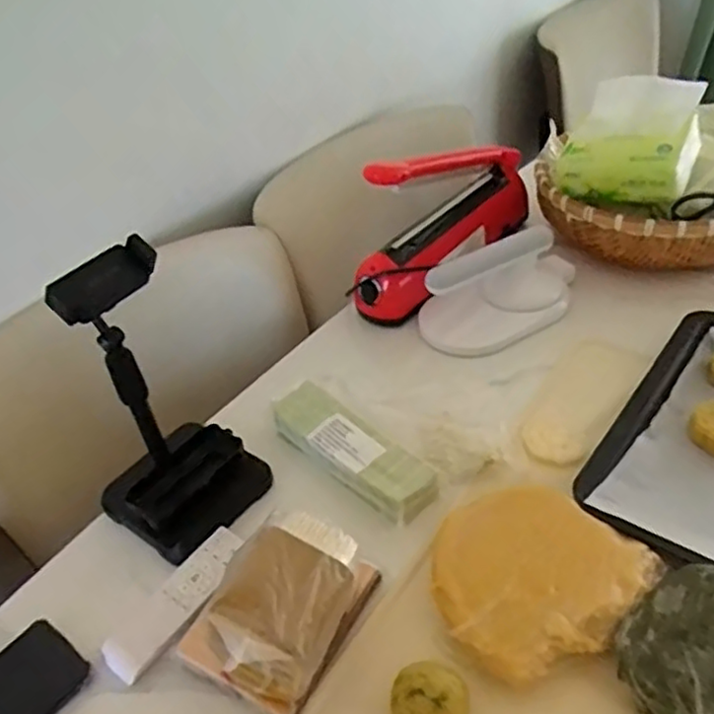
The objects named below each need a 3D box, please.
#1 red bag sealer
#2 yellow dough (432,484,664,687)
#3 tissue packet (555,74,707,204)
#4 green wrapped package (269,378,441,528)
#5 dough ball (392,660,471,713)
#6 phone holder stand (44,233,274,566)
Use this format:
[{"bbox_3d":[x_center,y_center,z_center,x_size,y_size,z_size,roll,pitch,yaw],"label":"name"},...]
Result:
[{"bbox_3d":[0.111,-0.183,0.835,0.078,0.181,0.303,26,51,32],"label":"red bag sealer"},{"bbox_3d":[0.132,0.170,0.528,0.156,0.041,0.145,-4,41,3],"label":"yellow dough"},{"bbox_3d":[0.316,-0.251,0.786,0.144,0.107,0.105,18,47,26],"label":"tissue packet"},{"bbox_3d":[-0.007,0.087,0.643,0.060,0.049,0.179,-34,48,-28],"label":"green wrapped package"},{"bbox_3d":[0.050,0.237,0.464,0.050,0.035,0.049,-4,41,3],"label":"dough ball"},{"bbox_3d":[-0.167,0.034,0.556,0.133,0.236,0.121,-32,47,-26],"label":"phone holder stand"}]

